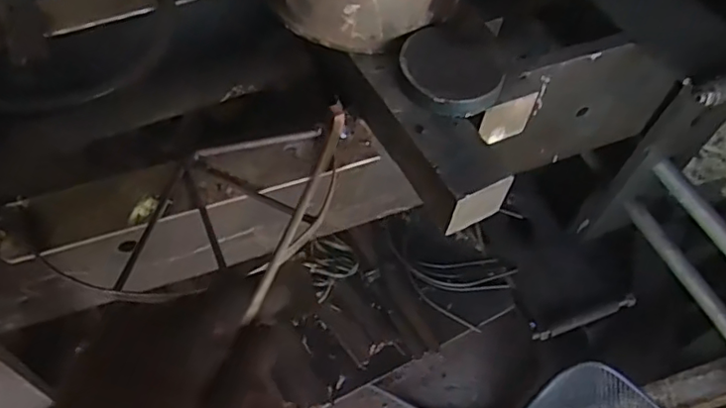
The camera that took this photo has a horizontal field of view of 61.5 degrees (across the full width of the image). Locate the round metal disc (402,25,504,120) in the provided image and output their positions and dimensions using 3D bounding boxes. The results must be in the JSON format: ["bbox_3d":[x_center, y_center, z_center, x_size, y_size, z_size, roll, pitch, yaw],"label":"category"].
[{"bbox_3d":[0.064,-0.104,0.468,0.075,0.019,0.078,1,58,-2],"label":"round metal disc"}]

